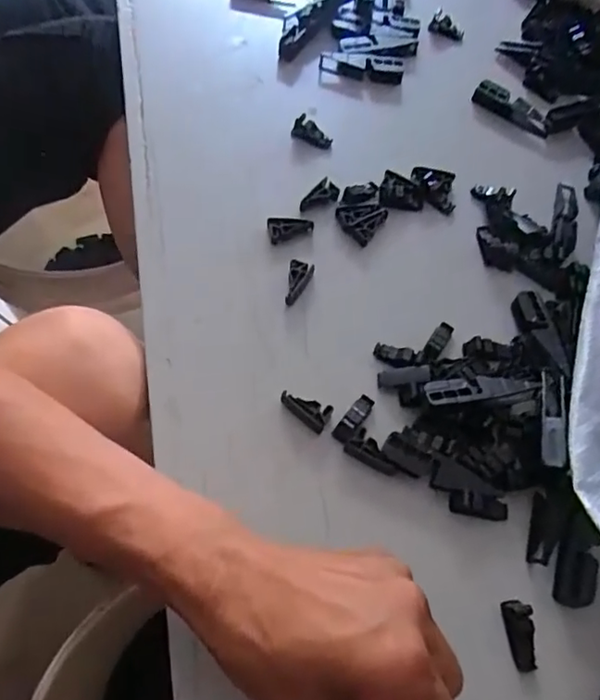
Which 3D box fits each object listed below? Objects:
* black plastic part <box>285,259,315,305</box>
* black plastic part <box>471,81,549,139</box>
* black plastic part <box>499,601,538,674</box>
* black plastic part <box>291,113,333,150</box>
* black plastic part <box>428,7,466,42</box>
[{"bbox_3d":[-0.001,-0.041,0.352,0.015,0.004,0.030,14,65,4],"label":"black plastic part"},{"bbox_3d":[0.162,-0.184,0.433,0.063,0.015,0.018,29,67,11],"label":"black plastic part"},{"bbox_3d":[0.108,0.137,0.274,0.012,0.013,0.030,-6,65,-6],"label":"black plastic part"},{"bbox_3d":[0.008,-0.153,0.405,0.030,0.013,0.012,32,66,-3],"label":"black plastic part"},{"bbox_3d":[0.122,-0.267,0.471,0.029,0.012,0.020,19,65,6],"label":"black plastic part"}]

